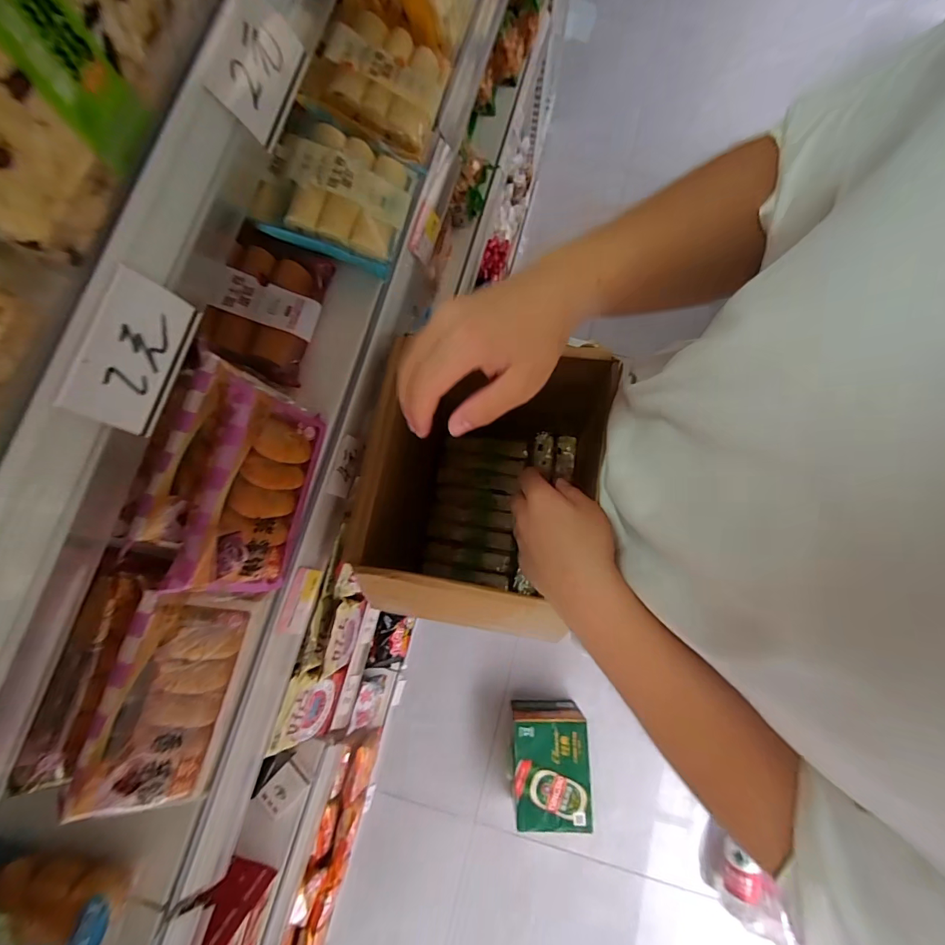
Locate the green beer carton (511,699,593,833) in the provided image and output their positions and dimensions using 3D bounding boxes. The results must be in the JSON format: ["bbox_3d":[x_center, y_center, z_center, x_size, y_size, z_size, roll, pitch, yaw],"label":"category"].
[{"bbox_3d":[0.212,0.815,1.225,0.200,0.195,0.269,0,78,1],"label":"green beer carton"}]

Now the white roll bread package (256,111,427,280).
[{"bbox_3d":[-0.144,-0.314,0.487,0.135,0.050,0.148,19,84,-22],"label":"white roll bread package"}]

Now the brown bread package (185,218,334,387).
[{"bbox_3d":[-0.232,-0.183,0.470,0.120,0.045,0.161,16,78,-20],"label":"brown bread package"}]

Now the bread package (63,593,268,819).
[{"bbox_3d":[-0.267,0.197,0.385,0.101,0.050,0.174,23,73,-40],"label":"bread package"}]

